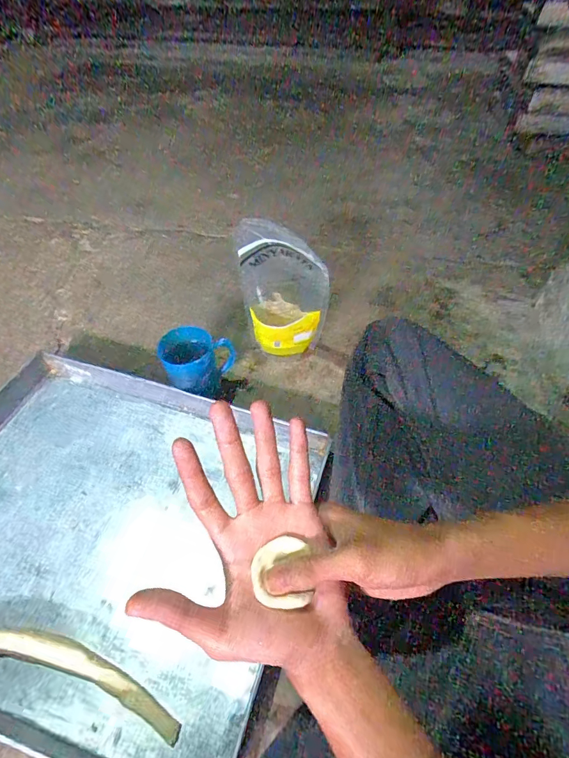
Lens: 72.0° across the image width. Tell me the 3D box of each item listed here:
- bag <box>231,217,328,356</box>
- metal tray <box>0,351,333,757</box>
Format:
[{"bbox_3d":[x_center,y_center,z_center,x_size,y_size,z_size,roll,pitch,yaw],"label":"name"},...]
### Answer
[{"bbox_3d":[-0.004,-0.134,0.646,0.150,0.241,0.061,3,51,1],"label":"bag"},{"bbox_3d":[-0.248,0.185,0.523,0.525,0.039,0.435,17,53,9],"label":"metal tray"}]

